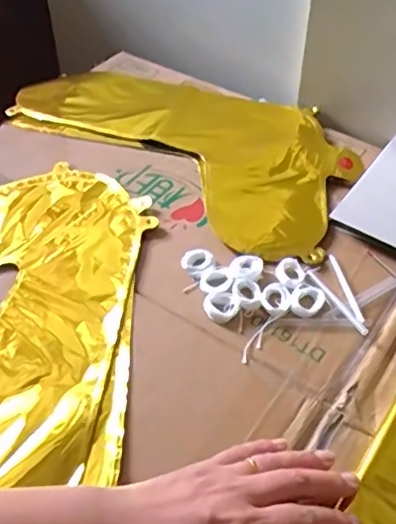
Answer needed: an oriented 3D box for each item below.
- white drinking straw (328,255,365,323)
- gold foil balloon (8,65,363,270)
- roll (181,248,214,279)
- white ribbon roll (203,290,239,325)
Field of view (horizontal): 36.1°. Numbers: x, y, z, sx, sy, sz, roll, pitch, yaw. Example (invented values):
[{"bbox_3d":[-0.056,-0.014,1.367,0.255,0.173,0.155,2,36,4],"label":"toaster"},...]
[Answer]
[{"bbox_3d":[0.124,0.021,0.510,0.007,0.006,0.080,-6,47,-7],"label":"white drinking straw"},{"bbox_3d":[-0.012,-0.145,0.664,0.402,0.012,0.222,30,52,24],"label":"gold foil balloon"},{"bbox_3d":[0.000,0.000,0.526,0.028,0.011,0.028,1,46,-1],"label":"roll"},{"bbox_3d":[0.018,0.036,0.490,0.027,0.007,0.027,1,46,-1],"label":"white ribbon roll"}]

